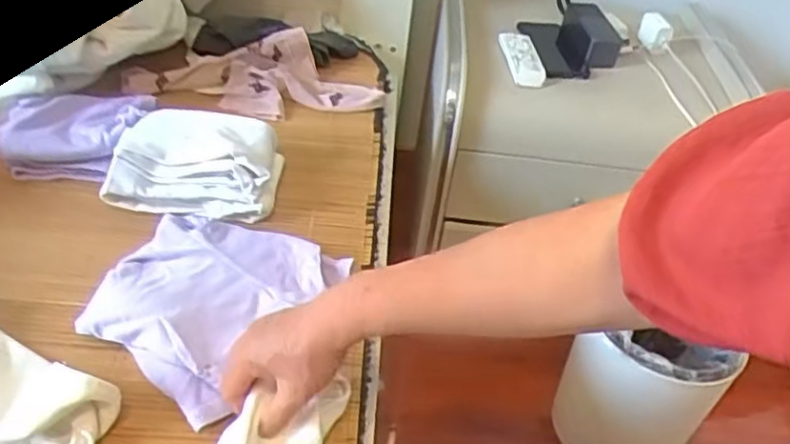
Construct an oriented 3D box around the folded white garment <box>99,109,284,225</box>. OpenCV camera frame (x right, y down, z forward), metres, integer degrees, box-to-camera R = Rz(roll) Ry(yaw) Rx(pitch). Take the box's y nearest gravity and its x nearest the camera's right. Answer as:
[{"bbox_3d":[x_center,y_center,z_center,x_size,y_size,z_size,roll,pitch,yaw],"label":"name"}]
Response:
[{"bbox_3d":[-0.233,-0.075,0.820,0.182,0.060,0.124,4,39,-5],"label":"folded white garment"}]

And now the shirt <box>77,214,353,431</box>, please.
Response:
[{"bbox_3d":[-0.186,0.070,0.682,0.189,0.046,0.223,22,41,17],"label":"shirt"}]

